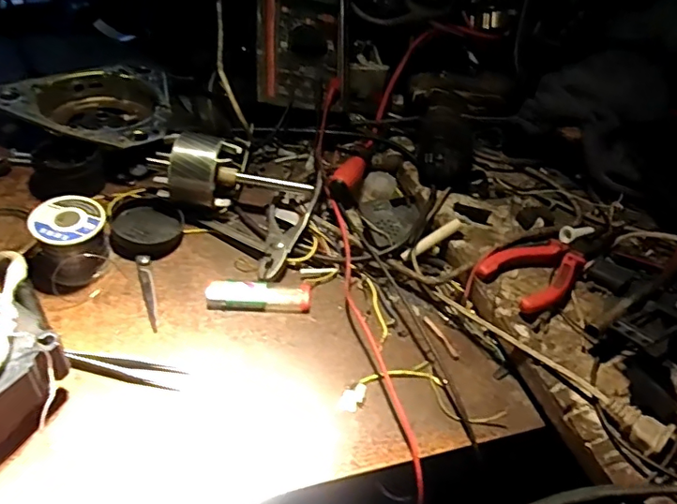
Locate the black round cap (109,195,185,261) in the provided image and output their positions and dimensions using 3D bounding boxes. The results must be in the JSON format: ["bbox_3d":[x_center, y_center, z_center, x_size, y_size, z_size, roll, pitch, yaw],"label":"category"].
[{"bbox_3d":[-0.165,-0.022,0.465,0.059,0.013,0.069,-4,47,-12],"label":"black round cap"}]

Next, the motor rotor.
[{"bbox_3d":[-0.098,-0.070,0.488,0.145,0.060,0.066,12,46,3],"label":"motor rotor"}]

